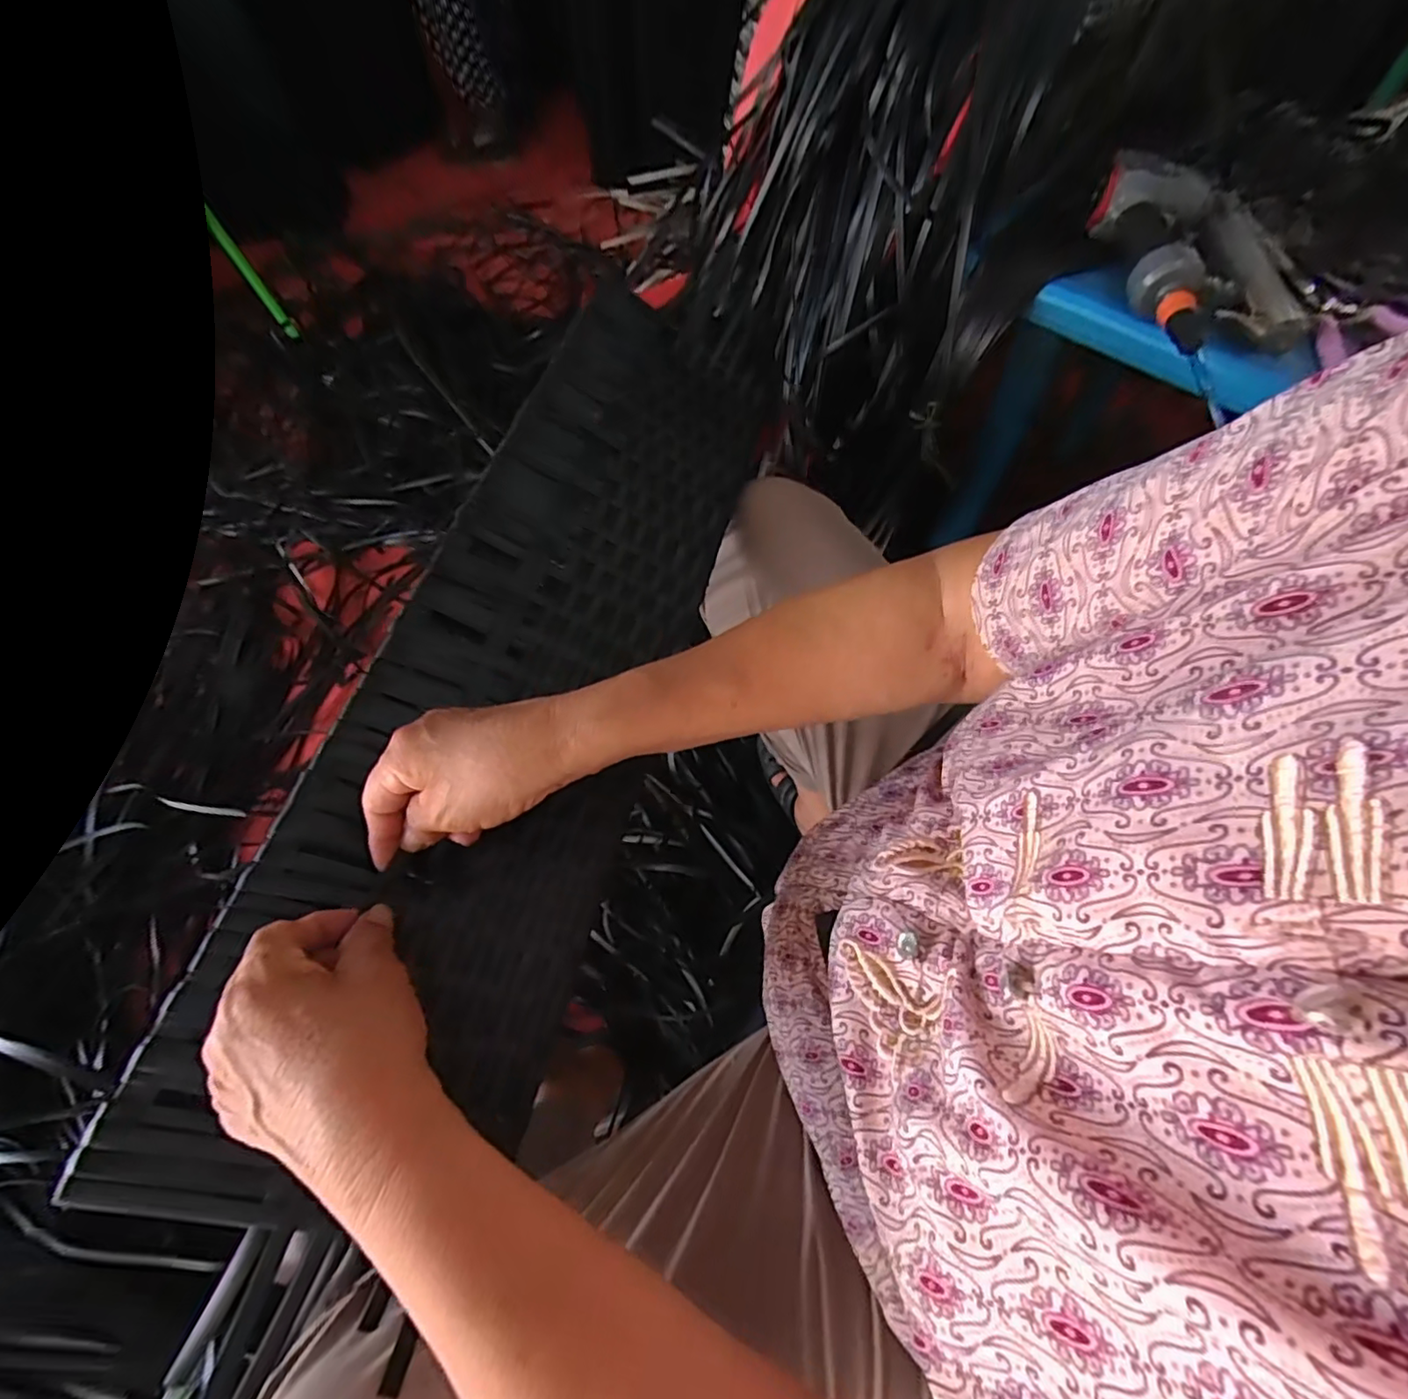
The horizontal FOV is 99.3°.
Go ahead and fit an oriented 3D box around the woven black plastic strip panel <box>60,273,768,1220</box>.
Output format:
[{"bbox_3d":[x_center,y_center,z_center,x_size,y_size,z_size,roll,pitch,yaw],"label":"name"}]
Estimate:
[{"bbox_3d":[-0.102,-0.049,0.424,0.186,0.025,0.658,26,63,-20],"label":"woven black plastic strip panel"}]

